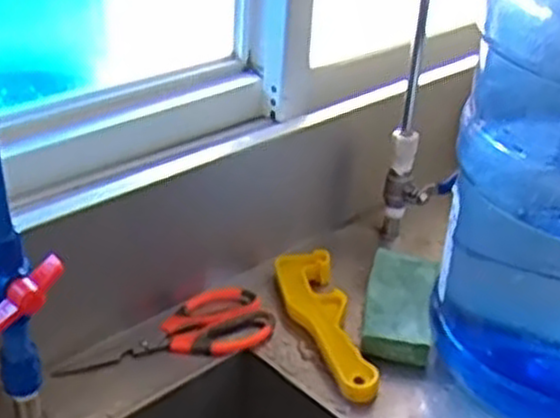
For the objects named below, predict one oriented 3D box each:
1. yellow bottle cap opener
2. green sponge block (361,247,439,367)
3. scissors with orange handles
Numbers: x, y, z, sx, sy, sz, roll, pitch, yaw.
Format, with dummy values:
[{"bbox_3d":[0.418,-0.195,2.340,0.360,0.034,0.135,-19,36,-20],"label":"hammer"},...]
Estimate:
[{"bbox_3d":[0.043,0.107,0.758,0.056,0.029,0.189,-4,32,-13],"label":"yellow bottle cap opener"},{"bbox_3d":[0.121,0.095,0.796,0.064,0.026,0.152,9,31,9],"label":"green sponge block"},{"bbox_3d":[-0.106,0.113,0.751,0.200,0.014,0.084,-7,32,-18],"label":"scissors with orange handles"}]

